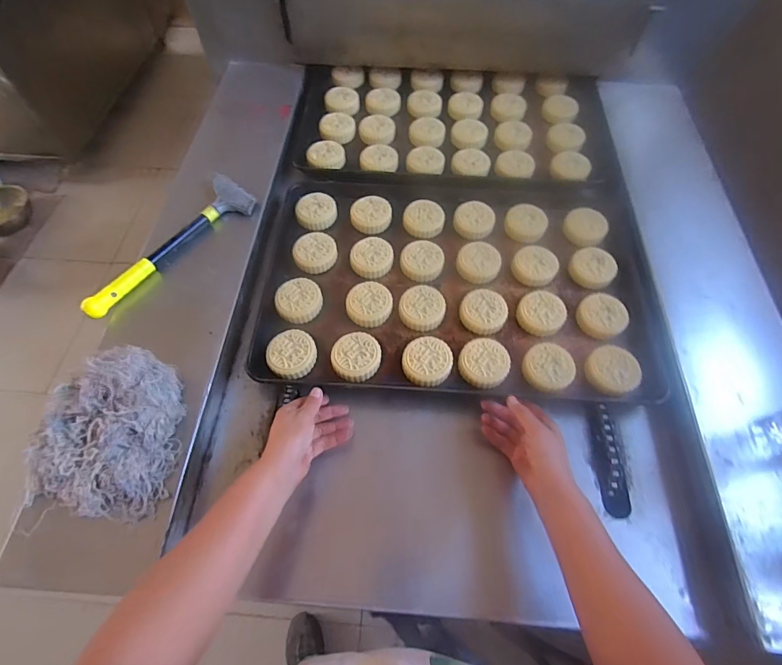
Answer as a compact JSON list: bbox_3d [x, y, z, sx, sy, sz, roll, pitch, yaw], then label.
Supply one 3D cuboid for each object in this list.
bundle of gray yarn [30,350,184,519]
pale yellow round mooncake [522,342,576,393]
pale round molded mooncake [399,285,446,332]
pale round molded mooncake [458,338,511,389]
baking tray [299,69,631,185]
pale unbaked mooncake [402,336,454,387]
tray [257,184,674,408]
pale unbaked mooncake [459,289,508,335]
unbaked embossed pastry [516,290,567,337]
[{"bbox_3d":[-0.346,0.121,0.505,0.153,0.066,0.191,-3,61,-2],"label":"bundle of gray yarn"},{"bbox_3d":[0.231,0.051,0.613,0.071,0.026,0.071,0,61,0],"label":"pale yellow round mooncake"},{"bbox_3d":[0.049,-0.036,0.662,0.070,0.031,0.074,0,61,0],"label":"pale round molded mooncake"},{"bbox_3d":[0.136,0.045,0.616,0.071,0.029,0.074,0,61,0],"label":"pale round molded mooncake"},{"bbox_3d":[0.124,-0.395,0.851,0.634,0.051,0.383,5,61,2],"label":"baking tray"},{"bbox_3d":[0.053,0.045,0.616,0.070,0.031,0.070,0,61,0],"label":"pale unbaked mooncake"},{"bbox_3d":[0.102,-0.097,0.697,0.605,0.036,0.417,3,61,1],"label":"tray"},{"bbox_3d":[0.145,-0.031,0.660,0.070,0.029,0.074,0,61,0],"label":"pale unbaked mooncake"},{"bbox_3d":[0.237,-0.031,0.659,0.073,0.029,0.070,0,61,0],"label":"unbaked embossed pastry"}]

